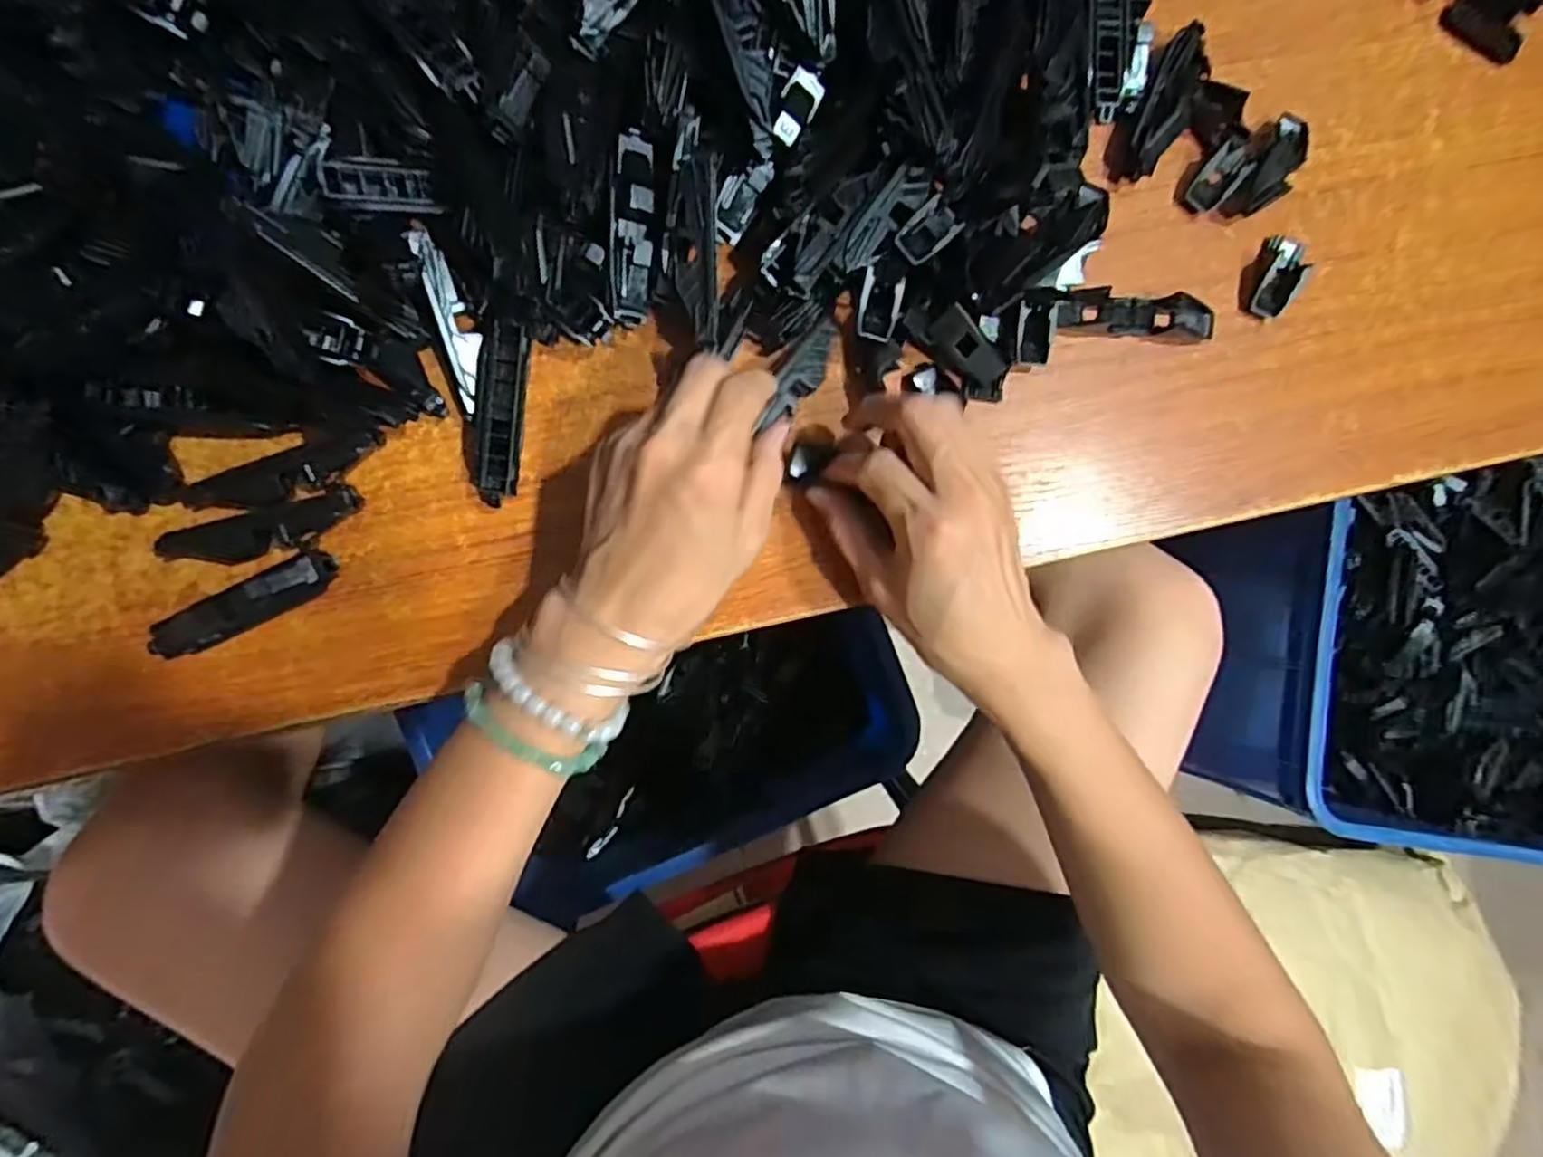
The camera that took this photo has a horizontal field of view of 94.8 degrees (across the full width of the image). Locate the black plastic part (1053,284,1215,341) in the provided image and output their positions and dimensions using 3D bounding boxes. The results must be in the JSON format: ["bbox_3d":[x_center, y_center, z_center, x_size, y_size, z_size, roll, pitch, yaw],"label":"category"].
[{"bbox_3d":[0.179,-0.129,0.343,0.077,0.011,0.021,1,88,-5],"label":"black plastic part"}]

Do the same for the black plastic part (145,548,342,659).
[{"bbox_3d":[-0.226,0.012,0.301,0.078,0.021,0.018,-29,91,-5],"label":"black plastic part"}]

